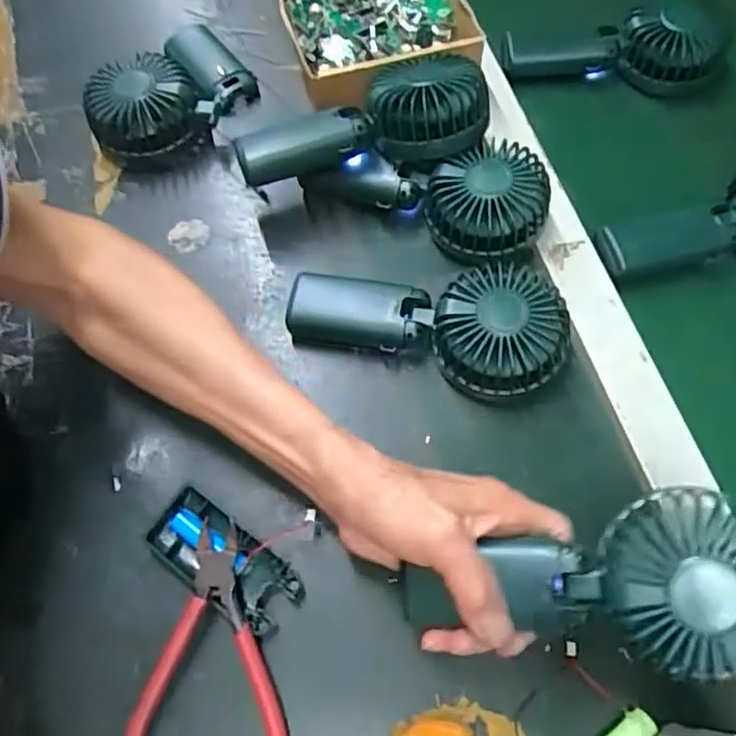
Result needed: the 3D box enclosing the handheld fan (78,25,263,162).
[{"bbox_3d":[-0.155,-0.231,0.524,0.096,0.046,0.152,27,69,12],"label":"handheld fan"}]

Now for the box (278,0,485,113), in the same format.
[{"bbox_3d":[0.003,-0.294,0.546,0.141,0.057,0.178,-15,66,-6],"label":"box"}]

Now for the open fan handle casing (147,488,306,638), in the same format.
[{"bbox_3d":[-0.086,0.116,0.383,0.098,0.019,0.044,34,70,15],"label":"open fan handle casing"}]

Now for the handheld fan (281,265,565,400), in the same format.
[{"bbox_3d":[0.039,-0.036,0.429,0.180,0.044,0.079,14,66,6],"label":"handheld fan"}]

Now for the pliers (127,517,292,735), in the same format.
[{"bbox_3d":[-0.088,0.165,0.362,0.088,0.030,0.145,-2,66,-1],"label":"pliers"}]

